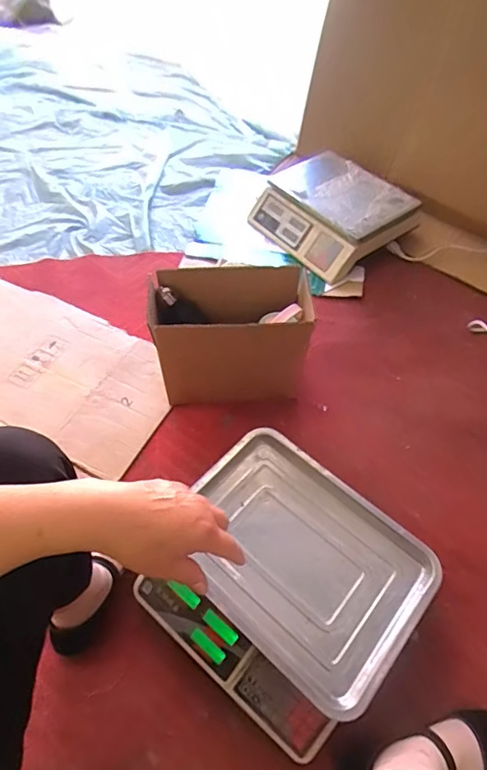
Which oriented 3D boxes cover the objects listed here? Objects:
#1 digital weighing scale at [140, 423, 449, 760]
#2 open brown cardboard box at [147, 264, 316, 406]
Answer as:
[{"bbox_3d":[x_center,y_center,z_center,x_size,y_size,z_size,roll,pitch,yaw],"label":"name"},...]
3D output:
[{"bbox_3d":[0.058,0.277,0.679,0.338,0.091,0.315,36,63,22],"label":"digital weighing scale"},{"bbox_3d":[-0.022,-0.080,0.872,0.269,0.237,0.142,-4,54,-3],"label":"open brown cardboard box"}]

